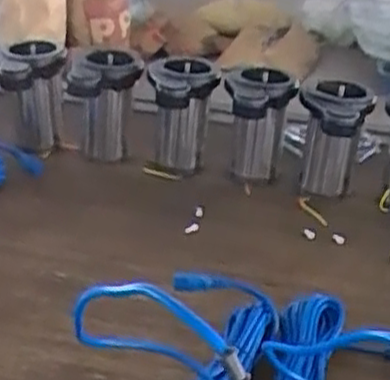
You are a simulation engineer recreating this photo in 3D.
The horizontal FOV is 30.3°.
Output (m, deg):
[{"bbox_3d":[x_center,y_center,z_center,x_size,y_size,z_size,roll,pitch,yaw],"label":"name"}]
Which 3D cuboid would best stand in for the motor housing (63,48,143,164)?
[{"bbox_3d":[-0.170,-0.153,1.327,0.136,0.201,0.132,-1,29,-8],"label":"motor housing"}]

